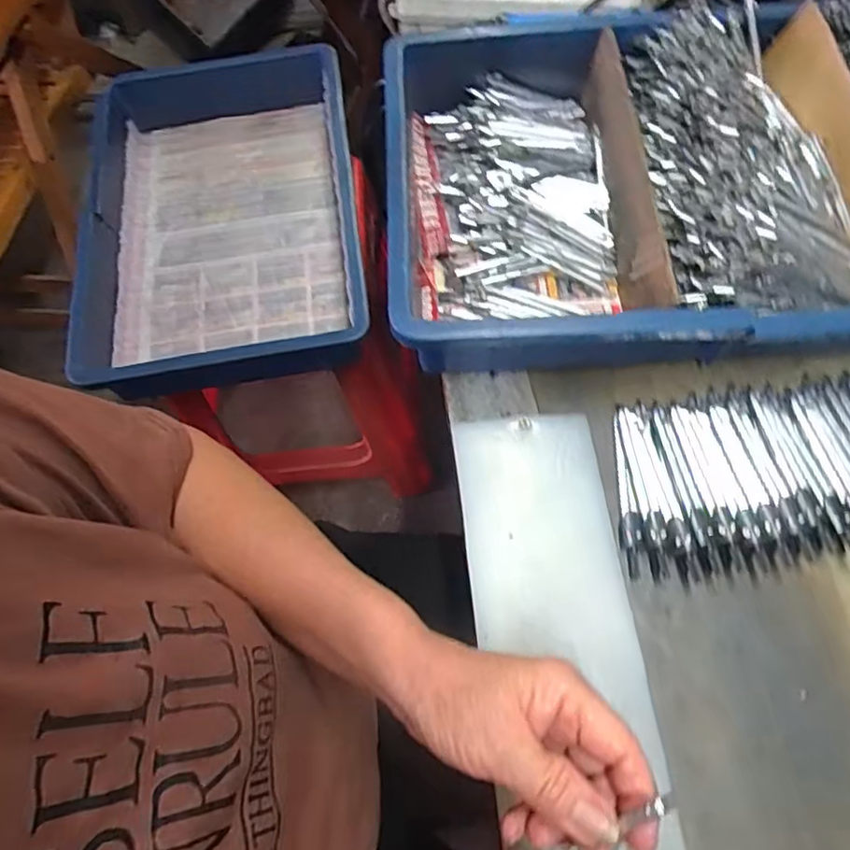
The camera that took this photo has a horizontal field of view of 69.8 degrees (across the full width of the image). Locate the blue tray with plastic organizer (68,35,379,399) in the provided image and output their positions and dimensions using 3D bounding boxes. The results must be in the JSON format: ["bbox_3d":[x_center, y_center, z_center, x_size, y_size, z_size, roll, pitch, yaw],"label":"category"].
[{"bbox_3d":[-0.223,-0.238,0.686,0.283,0.086,0.416,-11,66,-1],"label":"blue tray with plastic organizer"}]

